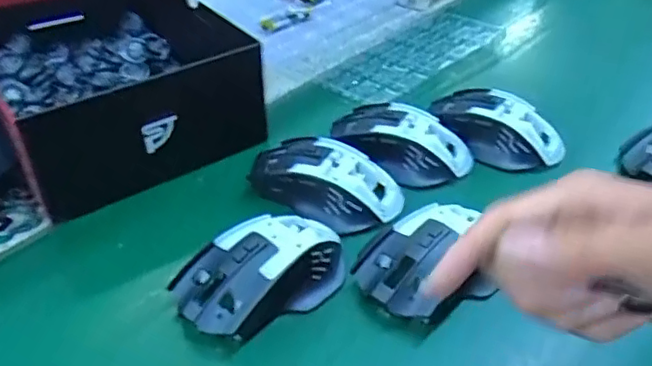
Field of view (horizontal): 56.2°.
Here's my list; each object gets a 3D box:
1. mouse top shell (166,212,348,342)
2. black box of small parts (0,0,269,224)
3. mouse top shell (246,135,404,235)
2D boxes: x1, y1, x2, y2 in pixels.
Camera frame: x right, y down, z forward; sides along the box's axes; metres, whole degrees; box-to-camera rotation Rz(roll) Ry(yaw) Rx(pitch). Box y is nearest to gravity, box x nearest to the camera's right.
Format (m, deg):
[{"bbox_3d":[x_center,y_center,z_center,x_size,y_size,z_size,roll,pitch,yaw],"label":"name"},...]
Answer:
[{"bbox_3d":[-0.035,0.052,0.379,0.112,0.034,0.061,-24,45,-32],"label":"mouse top shell"},{"bbox_3d":[-0.192,-0.102,0.533,0.191,0.084,0.253,-21,44,-30],"label":"black box of small parts"},{"bbox_3d":[-0.001,-0.004,0.450,0.111,0.034,0.061,23,41,24],"label":"mouse top shell"}]

